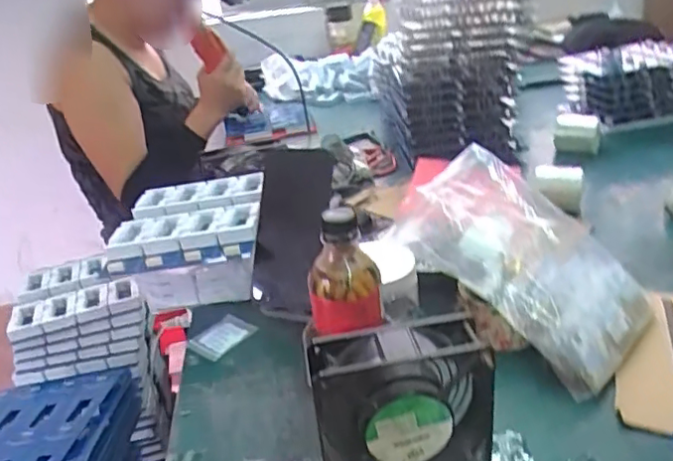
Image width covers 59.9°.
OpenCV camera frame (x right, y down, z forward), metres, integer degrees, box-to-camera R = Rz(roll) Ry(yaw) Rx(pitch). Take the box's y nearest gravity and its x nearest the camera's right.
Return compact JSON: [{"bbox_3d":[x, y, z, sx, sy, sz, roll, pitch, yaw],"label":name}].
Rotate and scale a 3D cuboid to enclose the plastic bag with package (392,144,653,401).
[{"bbox_3d":[0.190,0.029,0.584,0.180,0.073,0.247,-26,62,-35],"label":"plastic bag with package"}]

